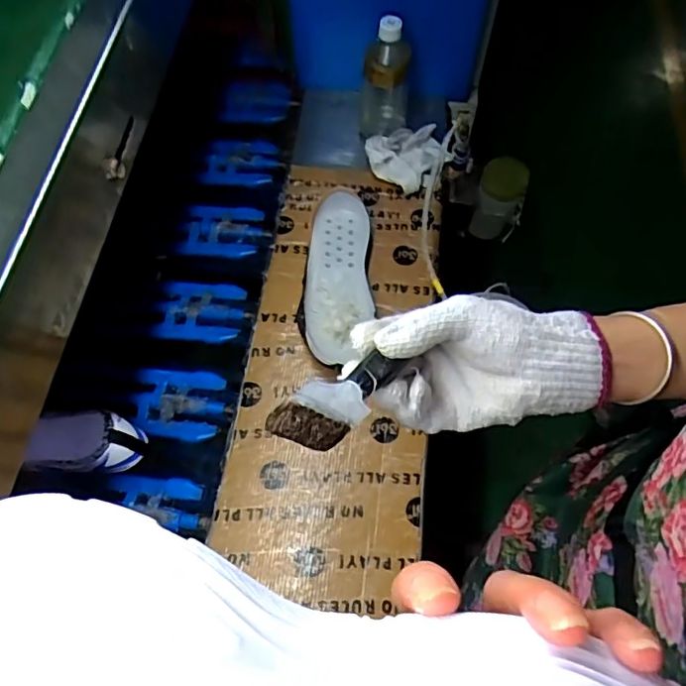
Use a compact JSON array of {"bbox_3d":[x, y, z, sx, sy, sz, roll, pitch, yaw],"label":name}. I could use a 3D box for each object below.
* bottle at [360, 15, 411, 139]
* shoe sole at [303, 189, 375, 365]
[{"bbox_3d":[0.056,-0.345,0.739,0.066,0.170,0.054,-1,63,2],"label":"bottle"},{"bbox_3d":[-0.006,-0.081,0.718,0.084,0.053,0.233,-2,63,2],"label":"shoe sole"}]

